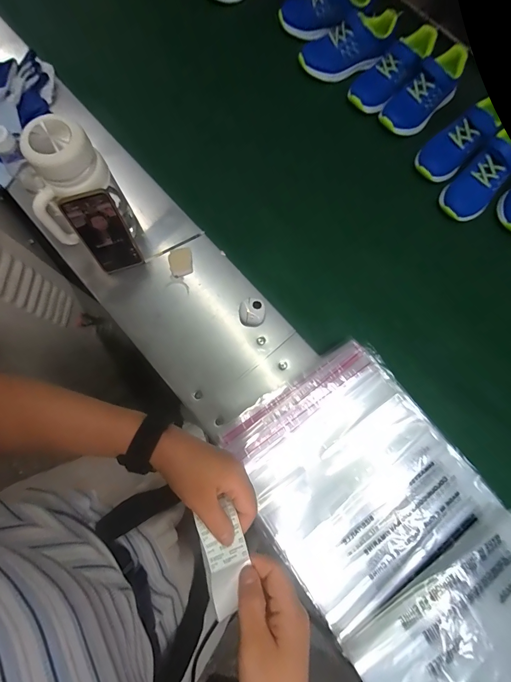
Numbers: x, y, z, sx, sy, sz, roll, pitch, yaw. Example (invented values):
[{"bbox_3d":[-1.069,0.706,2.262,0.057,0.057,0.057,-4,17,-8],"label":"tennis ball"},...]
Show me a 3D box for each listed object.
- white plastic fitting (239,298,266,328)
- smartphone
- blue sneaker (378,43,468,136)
[{"bbox_3d":[-0.006,-0.052,0.607,0.047,0.027,0.049,0,75,0],"label":"white plastic fitting"},{"bbox_3d":[-0.262,-0.182,0.571,0.077,0.161,0.007,-19,60,-5],"label":"smartphone"},{"bbox_3d":[0.372,-0.541,0.723,0.217,0.090,0.081,-42,78,5],"label":"blue sneaker"}]

